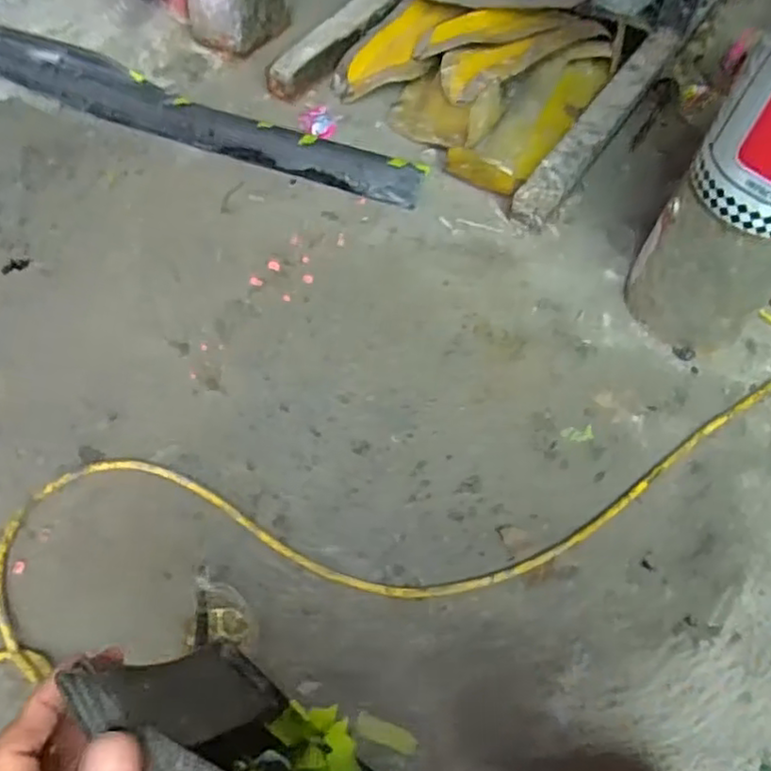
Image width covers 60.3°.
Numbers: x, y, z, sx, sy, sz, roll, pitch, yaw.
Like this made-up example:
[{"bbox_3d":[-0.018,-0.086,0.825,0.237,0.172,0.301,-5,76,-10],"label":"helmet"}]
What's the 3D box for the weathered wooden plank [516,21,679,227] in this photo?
[{"bbox_3d":[0.339,-0.414,1.043,0.060,0.070,0.492,31,64,15],"label":"weathered wooden plank"}]

